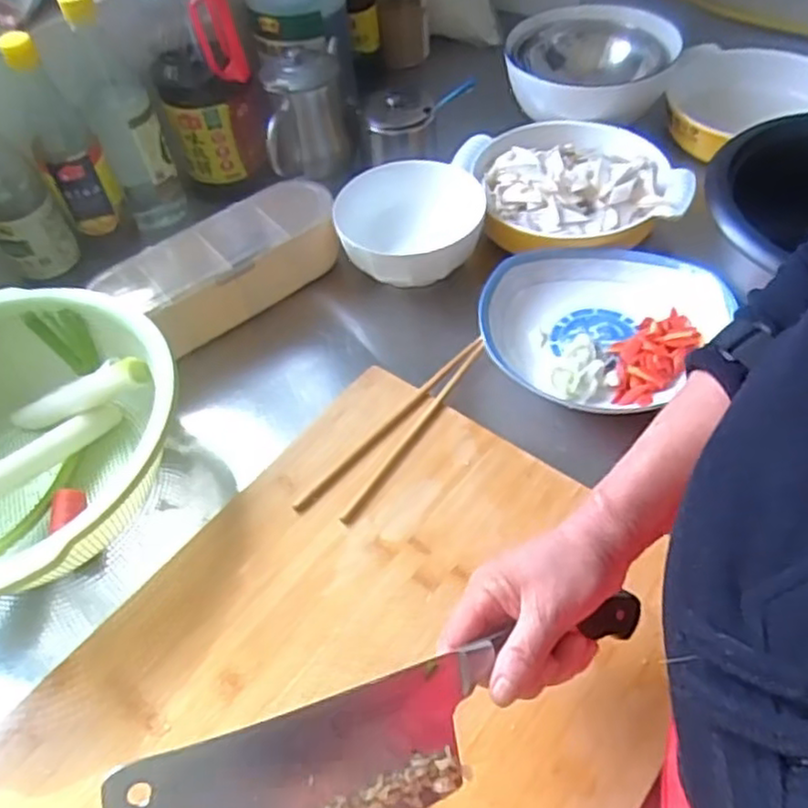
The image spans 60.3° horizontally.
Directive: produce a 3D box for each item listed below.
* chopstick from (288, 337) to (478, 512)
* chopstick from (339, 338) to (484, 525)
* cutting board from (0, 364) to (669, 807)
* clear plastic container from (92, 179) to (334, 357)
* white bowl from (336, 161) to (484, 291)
[{"bbox_3d":[-0.011,0.012,0.595,0.015,0.010,0.219,34,63,26],"label":"chopstick"},{"bbox_3d":[0.012,0.019,0.587,0.011,0.009,0.204,27,60,23],"label":"chopstick"},{"bbox_3d":[-0.072,0.222,0.450,0.370,0.013,0.544,32,62,25],"label":"cutting board"},{"bbox_3d":[-0.170,-0.138,0.702,0.236,0.067,0.111,-35,58,-19],"label":"clear plastic container"},{"bbox_3d":[0.007,-0.177,0.713,0.140,0.068,0.140,-3,53,3],"label":"white bowl"}]

